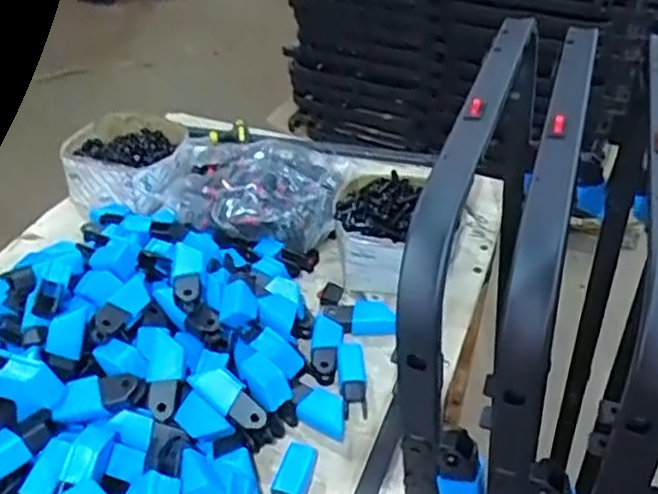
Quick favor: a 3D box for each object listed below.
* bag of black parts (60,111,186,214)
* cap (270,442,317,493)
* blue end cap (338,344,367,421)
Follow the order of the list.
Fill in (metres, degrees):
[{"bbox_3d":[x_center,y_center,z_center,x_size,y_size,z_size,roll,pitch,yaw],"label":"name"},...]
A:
[{"bbox_3d":[-0.309,-0.126,1.034,0.168,0.064,0.213,0,39,-1],"label":"bag of black parts"},{"bbox_3d":[-0.035,0.222,0.640,0.030,0.031,0.086,11,40,11],"label":"cap"},{"bbox_3d":[0.026,0.140,0.745,0.028,0.022,0.089,0,39,-2],"label":"blue end cap"}]

